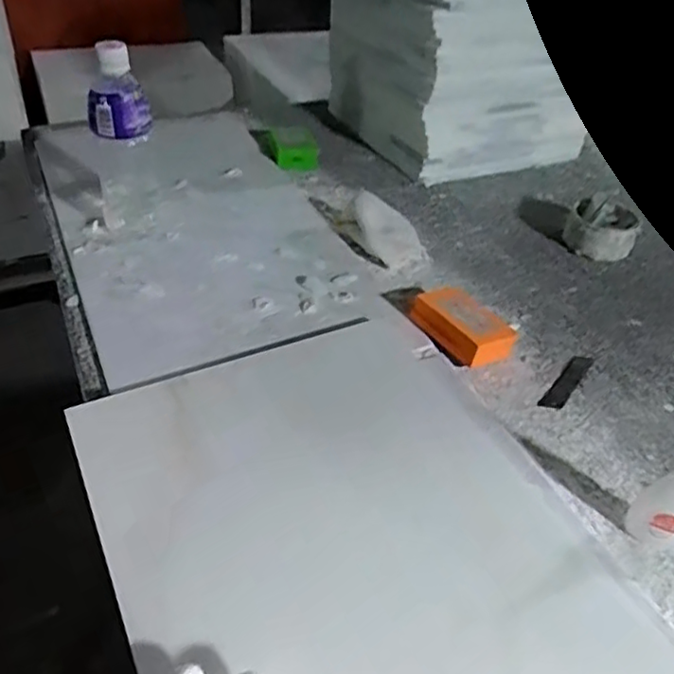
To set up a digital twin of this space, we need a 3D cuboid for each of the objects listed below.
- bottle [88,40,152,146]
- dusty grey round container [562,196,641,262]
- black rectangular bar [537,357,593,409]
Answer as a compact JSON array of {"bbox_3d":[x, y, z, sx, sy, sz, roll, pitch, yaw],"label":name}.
[{"bbox_3d":[-0.216,-0.237,0.640,0.060,0.093,0.051,-6,40,-13],"label":"bottle"},{"bbox_3d":[0.333,-0.135,0.816,0.078,0.052,0.073,4,40,-4],"label":"dusty grey round container"},{"bbox_3d":[0.222,0.042,0.628,0.020,0.004,0.096,30,45,25],"label":"black rectangular bar"}]

